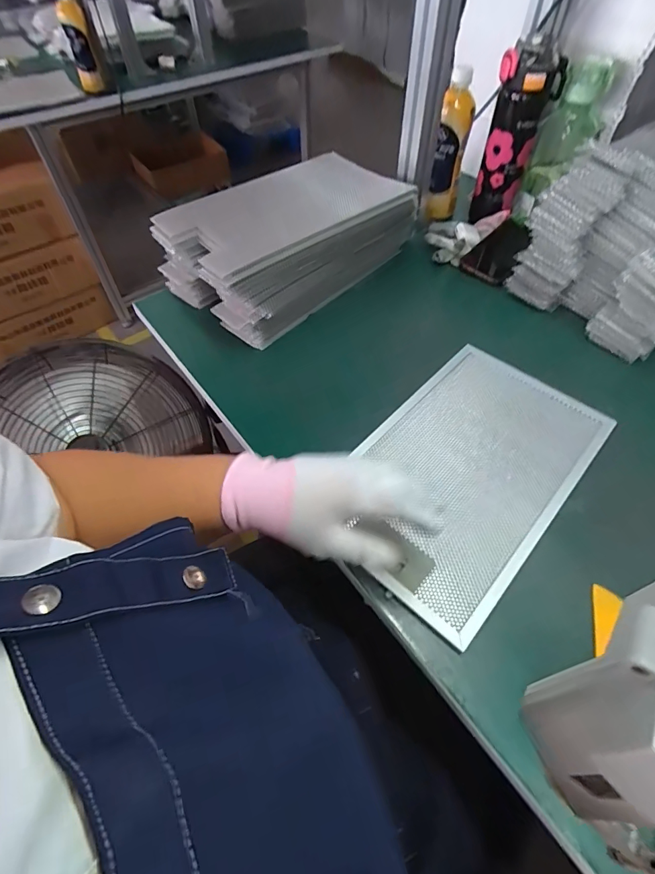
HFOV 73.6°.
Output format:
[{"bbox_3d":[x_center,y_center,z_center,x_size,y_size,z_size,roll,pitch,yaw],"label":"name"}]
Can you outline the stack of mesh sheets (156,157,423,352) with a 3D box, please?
[{"bbox_3d":[-0.055,-0.317,0.696,0.376,0.108,0.238,-38,62,-24],"label":"stack of mesh sheets"}]

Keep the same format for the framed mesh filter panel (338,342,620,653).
[{"bbox_3d":[0.157,0.027,0.493,0.202,0.016,0.341,36,62,24],"label":"framed mesh filter panel"}]

